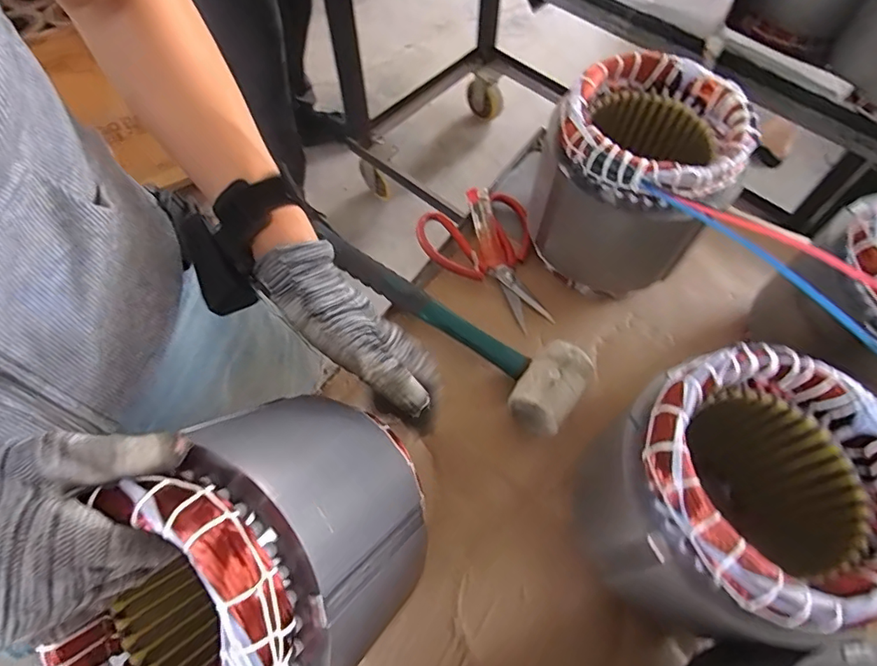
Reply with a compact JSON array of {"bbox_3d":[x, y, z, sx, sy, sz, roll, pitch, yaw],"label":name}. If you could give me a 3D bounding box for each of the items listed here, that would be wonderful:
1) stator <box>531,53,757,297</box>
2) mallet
[{"bbox_3d":[0.168,-0.125,0.451,0.143,0.162,0.143,-40,69,-20],"label":"stator"},{"bbox_3d":[0.005,-0.013,0.458,0.271,0.048,0.081,34,66,16],"label":"mallet"}]

